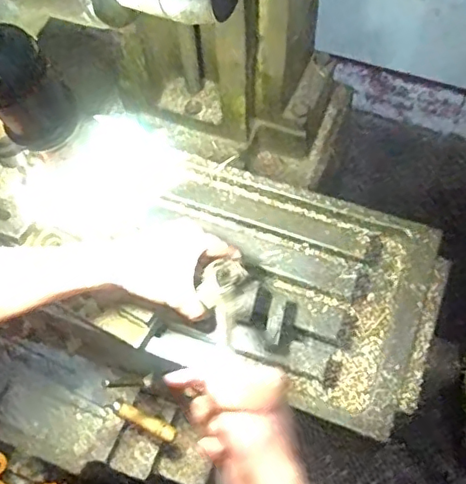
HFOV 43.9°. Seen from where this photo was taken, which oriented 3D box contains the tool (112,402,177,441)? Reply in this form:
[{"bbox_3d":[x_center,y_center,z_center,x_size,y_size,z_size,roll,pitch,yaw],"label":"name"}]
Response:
[{"bbox_3d":[-0.109,0.219,0.711,0.087,0.009,0.017,23,65,13],"label":"tool"}]

